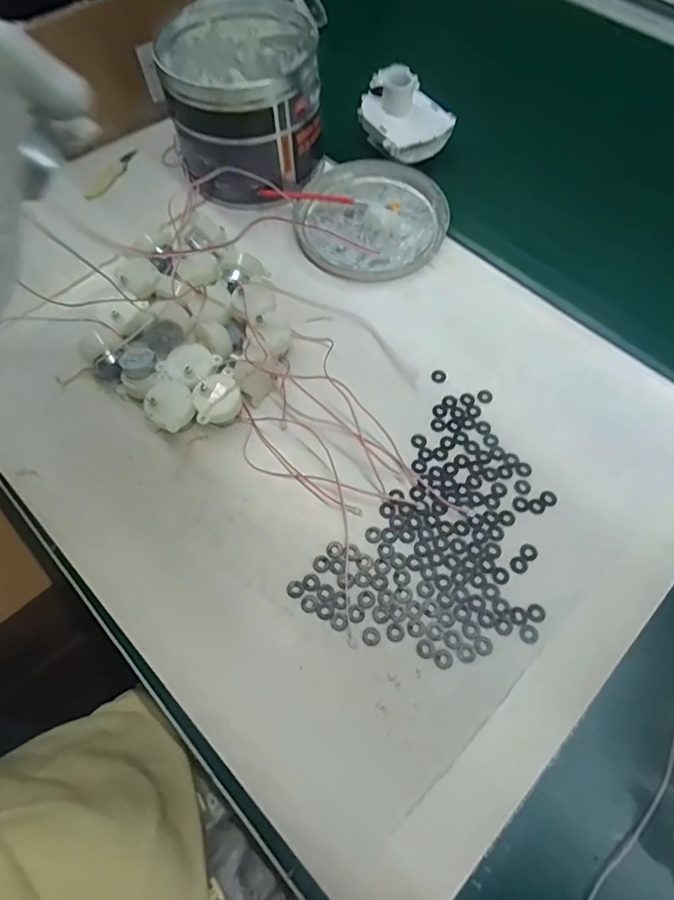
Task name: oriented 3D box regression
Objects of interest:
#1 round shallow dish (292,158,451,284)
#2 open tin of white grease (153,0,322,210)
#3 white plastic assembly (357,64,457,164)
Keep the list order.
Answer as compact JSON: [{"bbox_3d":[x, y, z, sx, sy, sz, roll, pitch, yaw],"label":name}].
[{"bbox_3d":[0.030,-0.202,0.439,0.128,0.016,0.131,-1,65,1],"label":"round shallow dish"},{"bbox_3d":[-0.079,-0.297,0.432,0.119,0.106,0.140,-10,65,-3],"label":"open tin of white grease"},{"bbox_3d":[0.057,-0.309,0.466,0.069,0.043,0.091,-37,69,-15],"label":"white plastic assembly"}]

